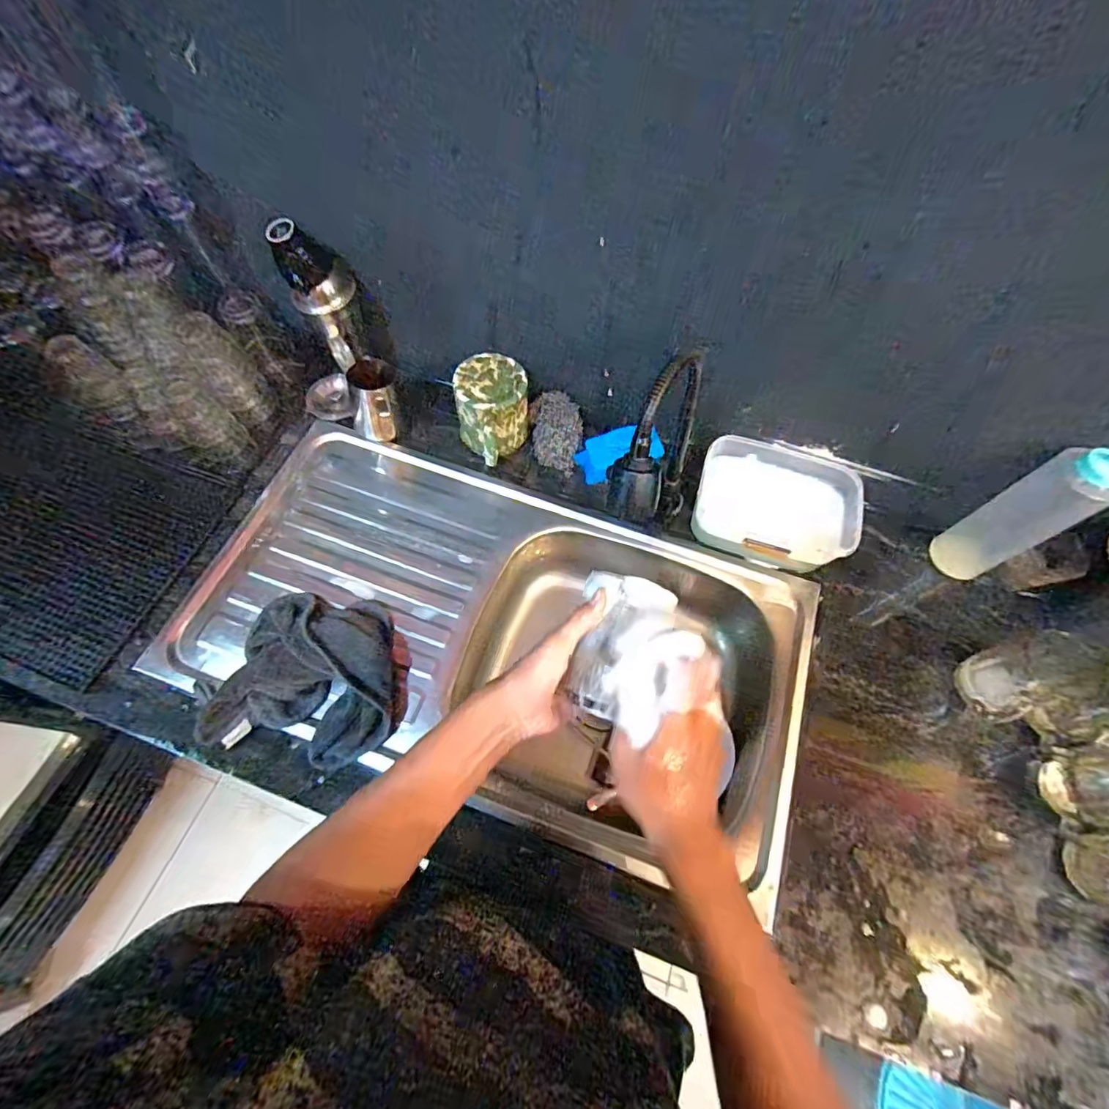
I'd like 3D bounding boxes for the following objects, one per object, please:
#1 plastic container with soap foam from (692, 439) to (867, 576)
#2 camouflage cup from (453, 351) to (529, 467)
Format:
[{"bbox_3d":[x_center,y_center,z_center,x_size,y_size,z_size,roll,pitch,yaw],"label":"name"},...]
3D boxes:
[{"bbox_3d":[0.280,-0.064,0.675,0.187,0.065,0.159,16,65,5],"label":"plastic container with soap foam"},{"bbox_3d":[-0.086,-0.198,0.720,0.101,0.093,0.131,-6,64,-7],"label":"camouflage cup"}]

